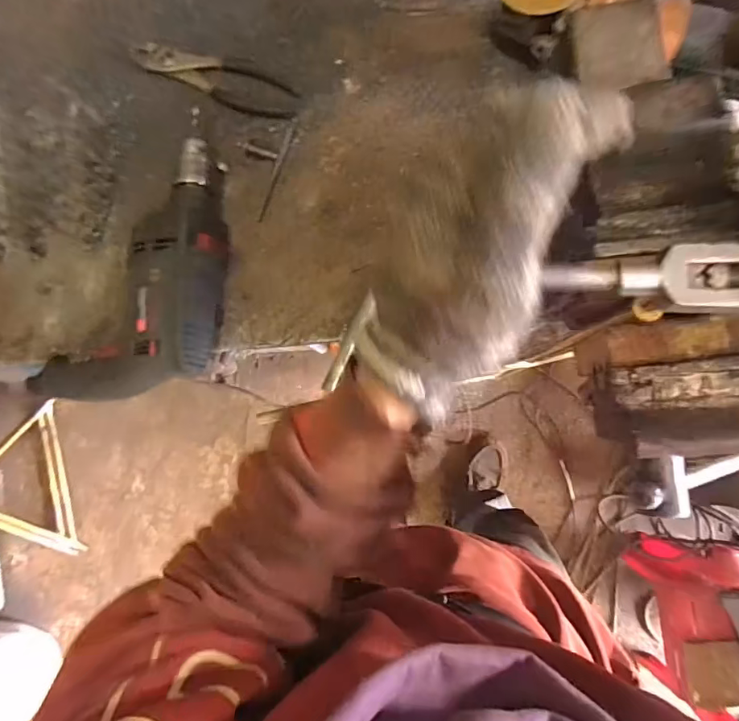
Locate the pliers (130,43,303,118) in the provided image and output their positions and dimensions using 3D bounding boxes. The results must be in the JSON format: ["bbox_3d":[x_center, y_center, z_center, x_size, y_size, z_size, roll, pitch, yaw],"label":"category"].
[{"bbox_3d":[-0.175,-0.316,0.523,0.199,0.019,0.049,22,89,6],"label":"pliers"}]

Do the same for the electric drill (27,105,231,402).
[{"bbox_3d":[-0.259,-0.113,0.490,0.208,0.065,0.280,1,87,6],"label":"electric drill"}]

